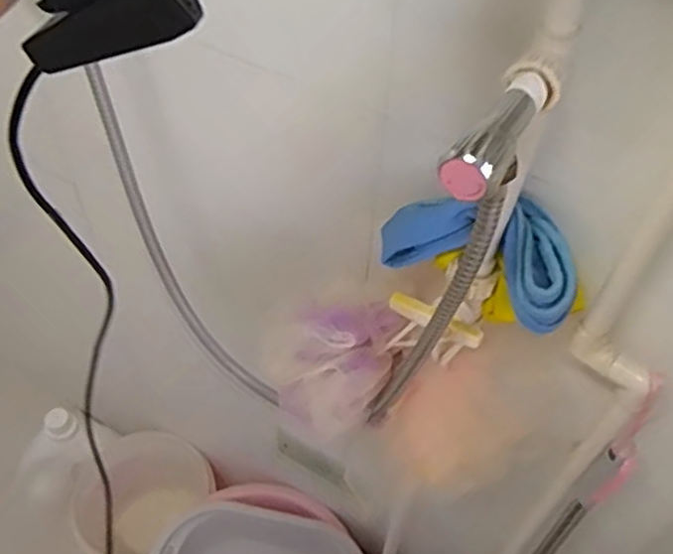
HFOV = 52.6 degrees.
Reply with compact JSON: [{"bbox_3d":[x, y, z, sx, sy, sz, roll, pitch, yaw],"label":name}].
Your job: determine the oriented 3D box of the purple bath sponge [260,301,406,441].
[{"bbox_3d":[-0.004,0.082,0.609,0.120,0.085,0.100,1,49,-3],"label":"purple bath sponge"}]

